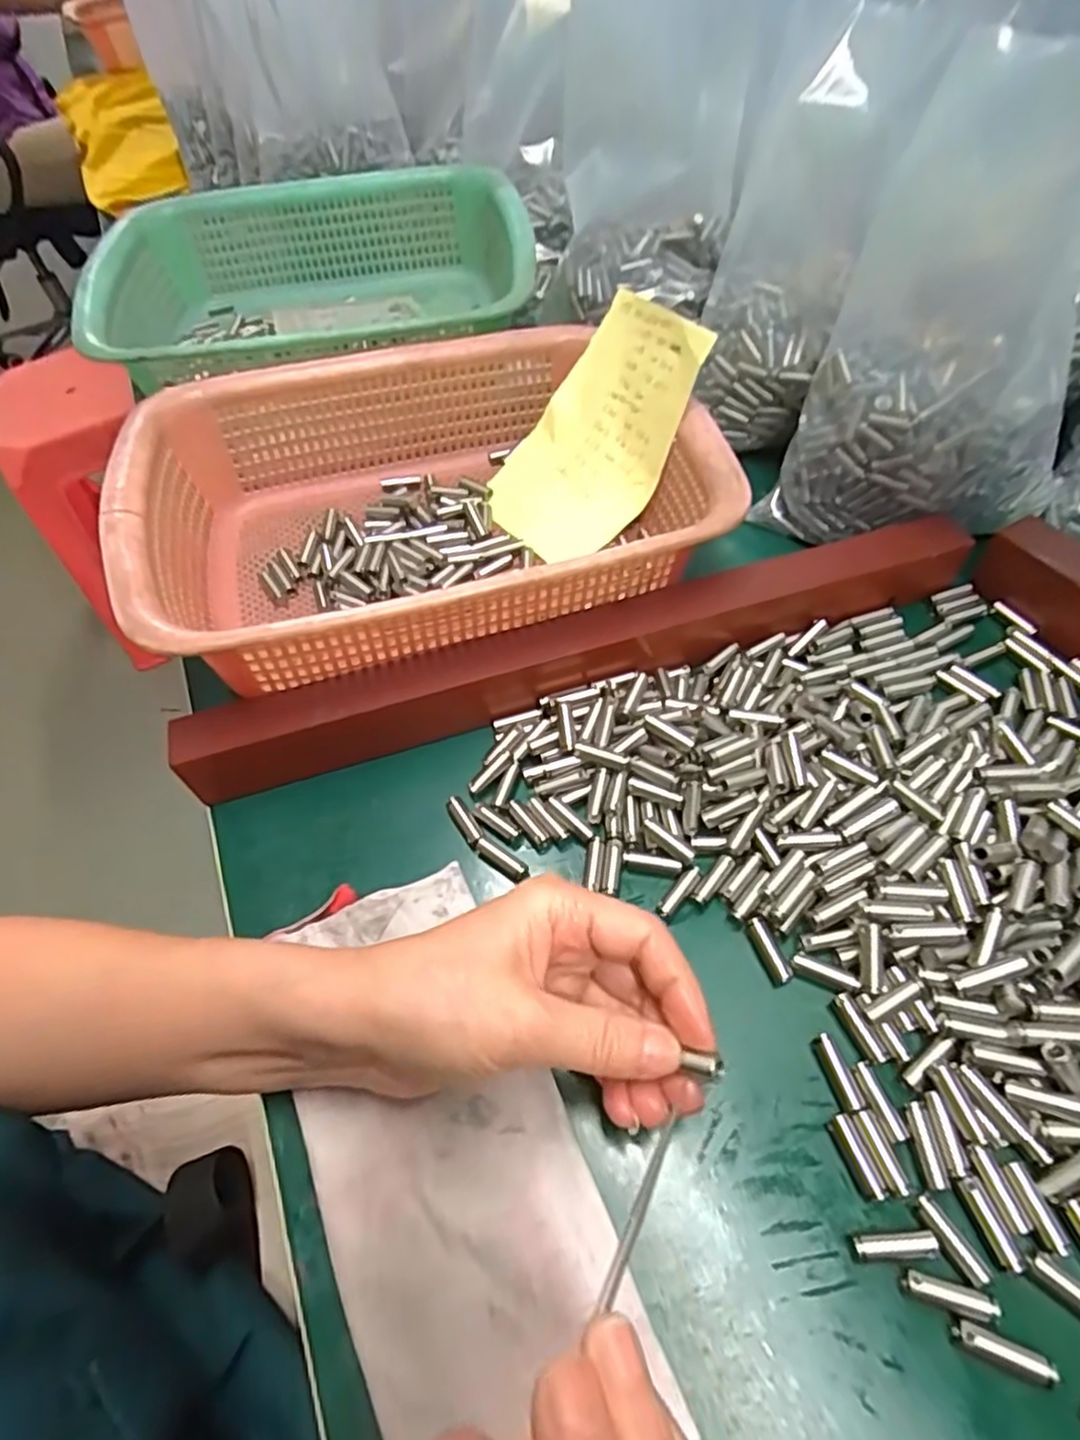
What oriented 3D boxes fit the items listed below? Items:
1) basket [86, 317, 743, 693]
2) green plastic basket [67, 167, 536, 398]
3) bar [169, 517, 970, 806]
[{"bbox_3d":[-0.060,-0.122,0.375,0.288,0.082,0.219,-18,56,-7],"label":"basket"},{"bbox_3d":[-0.158,-0.310,0.508,0.296,0.076,0.231,-7,55,0],"label":"green plastic basket"},{"bbox_3d":[0.026,-0.036,0.340,0.386,0.038,0.030,-17,56,-7],"label":"bar"}]

